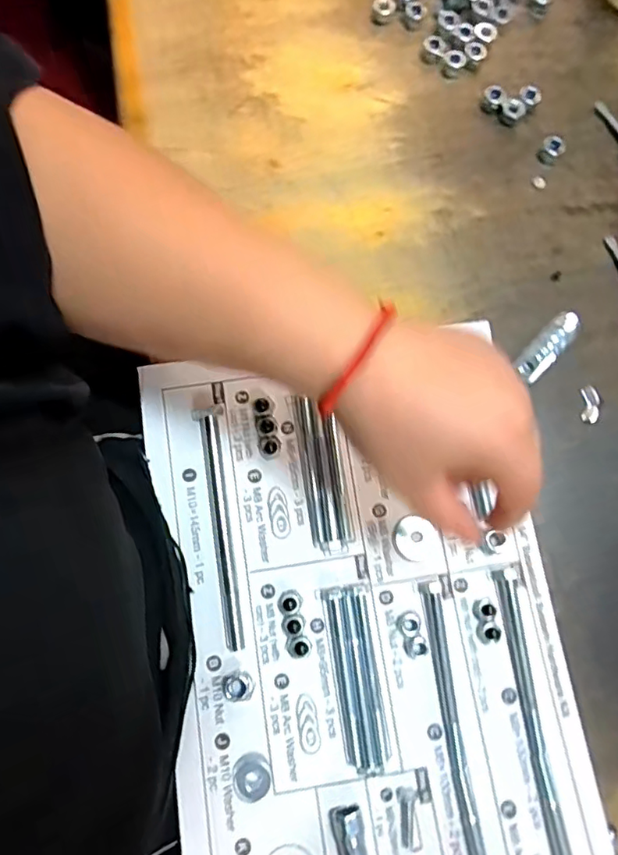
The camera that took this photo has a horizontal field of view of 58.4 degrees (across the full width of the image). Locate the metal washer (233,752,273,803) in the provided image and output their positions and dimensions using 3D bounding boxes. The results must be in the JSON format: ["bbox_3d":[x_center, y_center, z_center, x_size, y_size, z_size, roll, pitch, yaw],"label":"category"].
[{"bbox_3d":[-0.033,0.204,0.322,0.022,0.004,0.025,-10,77,-3],"label":"metal washer"}]

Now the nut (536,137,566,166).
[{"bbox_3d":[0.181,-0.206,0.413,0.015,0.015,0.017,34,79,7],"label":"nut"}]

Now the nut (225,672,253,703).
[{"bbox_3d":[-0.042,0.156,0.330,0.016,0.008,0.016,0,77,-1],"label":"nut"}]

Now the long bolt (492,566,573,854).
[{"bbox_3d":[0.138,0.189,0.320,0.016,0.015,0.207,-7,77,-2],"label":"long bolt"}]

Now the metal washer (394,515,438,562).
[{"bbox_3d":[0.068,0.072,0.356,0.026,0.004,0.029,-15,78,-4],"label":"metal washer"}]

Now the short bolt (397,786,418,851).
[{"bbox_3d":[0.058,0.224,0.316,0.011,0.007,0.031,-4,77,-1],"label":"short bolt"}]

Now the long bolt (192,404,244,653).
[{"bbox_3d":[-0.054,0.060,0.347,0.017,0.018,0.151,-11,77,-3],"label":"long bolt"}]

